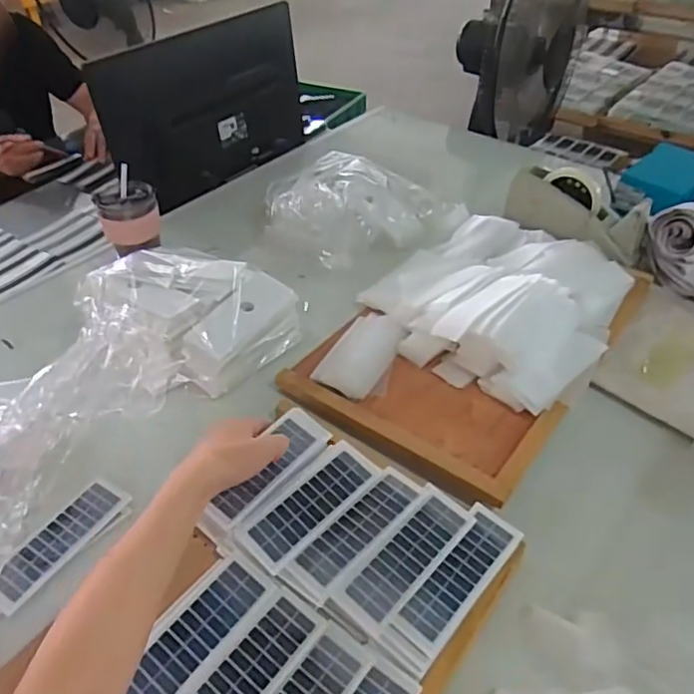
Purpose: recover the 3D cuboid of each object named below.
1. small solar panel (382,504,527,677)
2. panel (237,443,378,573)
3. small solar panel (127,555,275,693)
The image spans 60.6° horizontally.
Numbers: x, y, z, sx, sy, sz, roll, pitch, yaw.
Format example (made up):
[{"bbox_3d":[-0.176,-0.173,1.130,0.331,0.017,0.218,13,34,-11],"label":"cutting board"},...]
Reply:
[{"bbox_3d":[0.094,0.203,0.511,0.046,0.011,0.160,33,54,26],"label":"small solar panel"},{"bbox_3d":[-0.034,0.143,0.558,0.057,0.004,0.147,32,54,26],"label":"panel"},{"bbox_3d":[-0.127,0.233,0.470,0.053,0.006,0.146,29,52,23],"label":"small solar panel"}]

